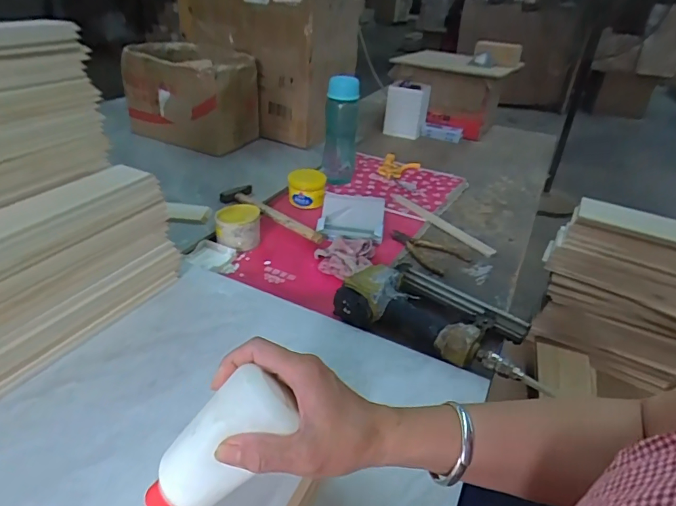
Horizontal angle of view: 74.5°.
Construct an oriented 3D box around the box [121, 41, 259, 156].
[{"bbox_3d":[-0.368,-0.397,1.144,0.306,0.210,0.218,19,35,20],"label":"box"}]

